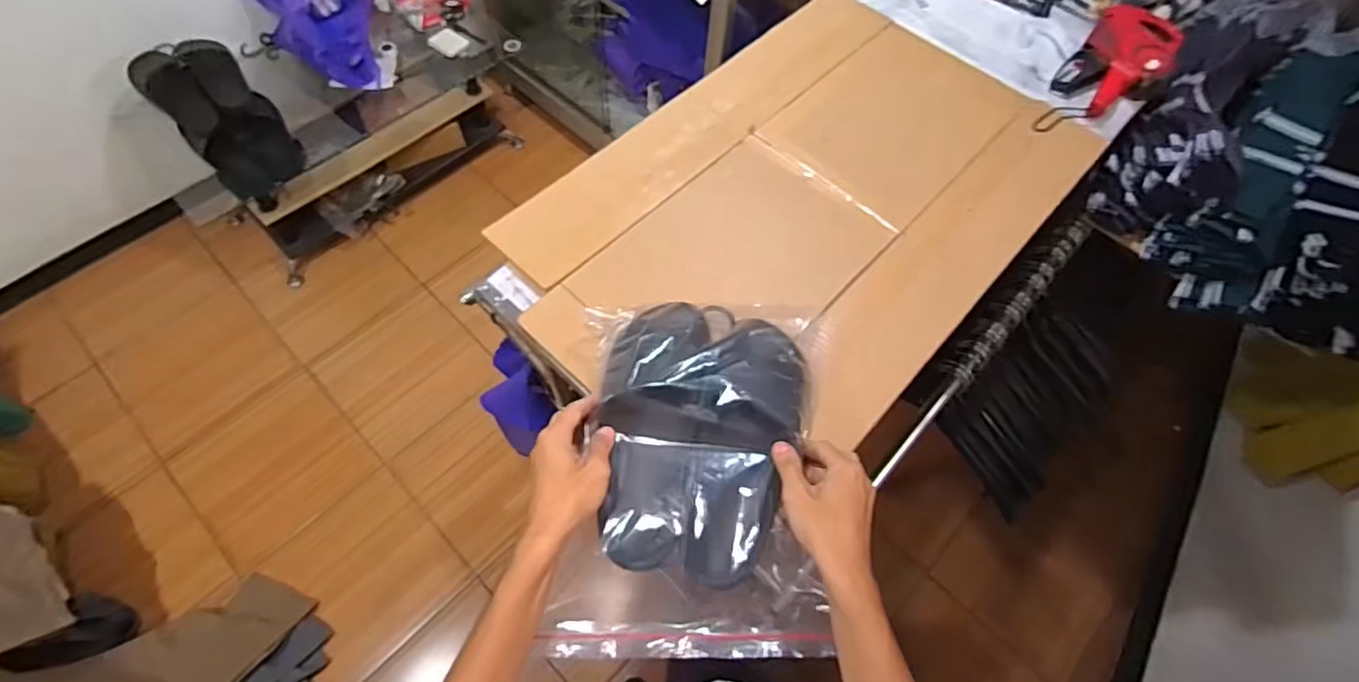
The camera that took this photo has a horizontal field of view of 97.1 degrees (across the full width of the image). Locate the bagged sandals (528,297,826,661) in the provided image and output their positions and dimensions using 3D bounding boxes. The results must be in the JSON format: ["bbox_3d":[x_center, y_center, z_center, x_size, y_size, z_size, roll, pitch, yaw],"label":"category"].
[{"bbox_3d":[0.020,0.114,0.594,0.240,0.071,0.354,4,63,-1],"label":"bagged sandals"}]

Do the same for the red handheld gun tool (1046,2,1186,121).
[{"bbox_3d":[0.652,-0.416,0.888,0.118,0.066,0.172,36,67,15],"label":"red handheld gun tool"}]

